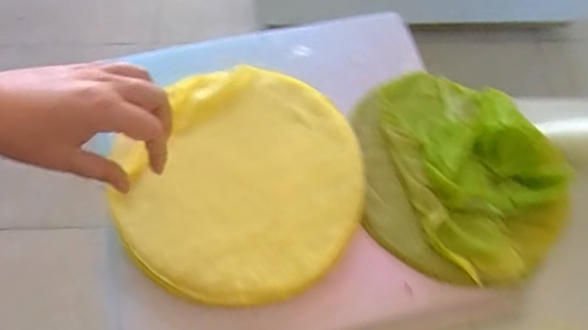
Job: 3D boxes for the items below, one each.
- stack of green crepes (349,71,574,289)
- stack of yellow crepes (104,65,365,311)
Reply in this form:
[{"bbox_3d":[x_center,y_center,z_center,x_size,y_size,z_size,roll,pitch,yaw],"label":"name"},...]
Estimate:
[{"bbox_3d":[0.143,0.005,0.481,0.169,0.033,0.196,-2,63,-2],"label":"stack of green crepes"},{"bbox_3d":[-0.044,0.010,0.465,0.198,0.009,0.206,33,67,15],"label":"stack of yellow crepes"}]

